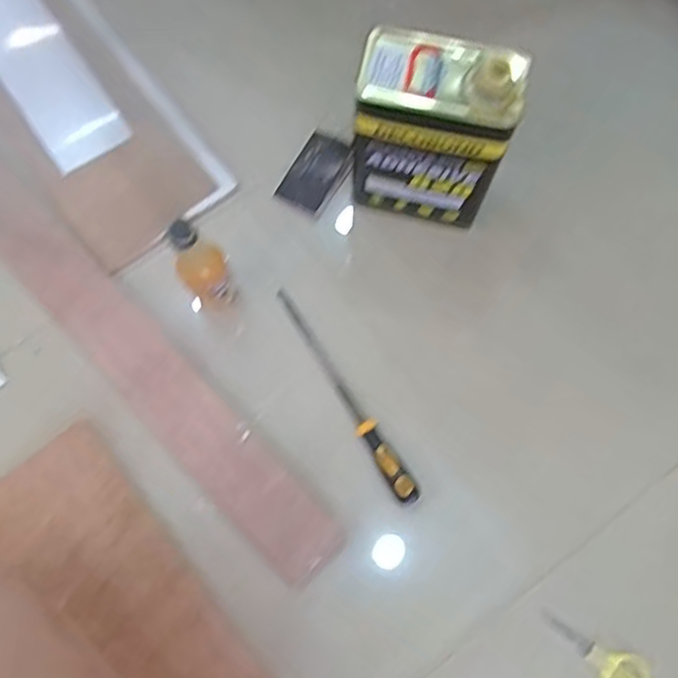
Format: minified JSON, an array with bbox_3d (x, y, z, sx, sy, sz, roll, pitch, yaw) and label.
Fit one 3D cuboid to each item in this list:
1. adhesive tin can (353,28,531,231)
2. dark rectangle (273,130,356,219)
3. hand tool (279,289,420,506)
[{"bbox_3d":[0.104,-0.232,0.778,0.164,0.251,0.094,14,74,4],"label":"adhesive tin can"},{"bbox_3d":[-0.030,-0.222,0.902,0.071,0.014,0.110,30,76,8],"label":"dark rectangle"},{"bbox_3d":[0.006,0.063,0.821,0.027,0.017,0.305,-30,76,-9],"label":"hand tool"}]

